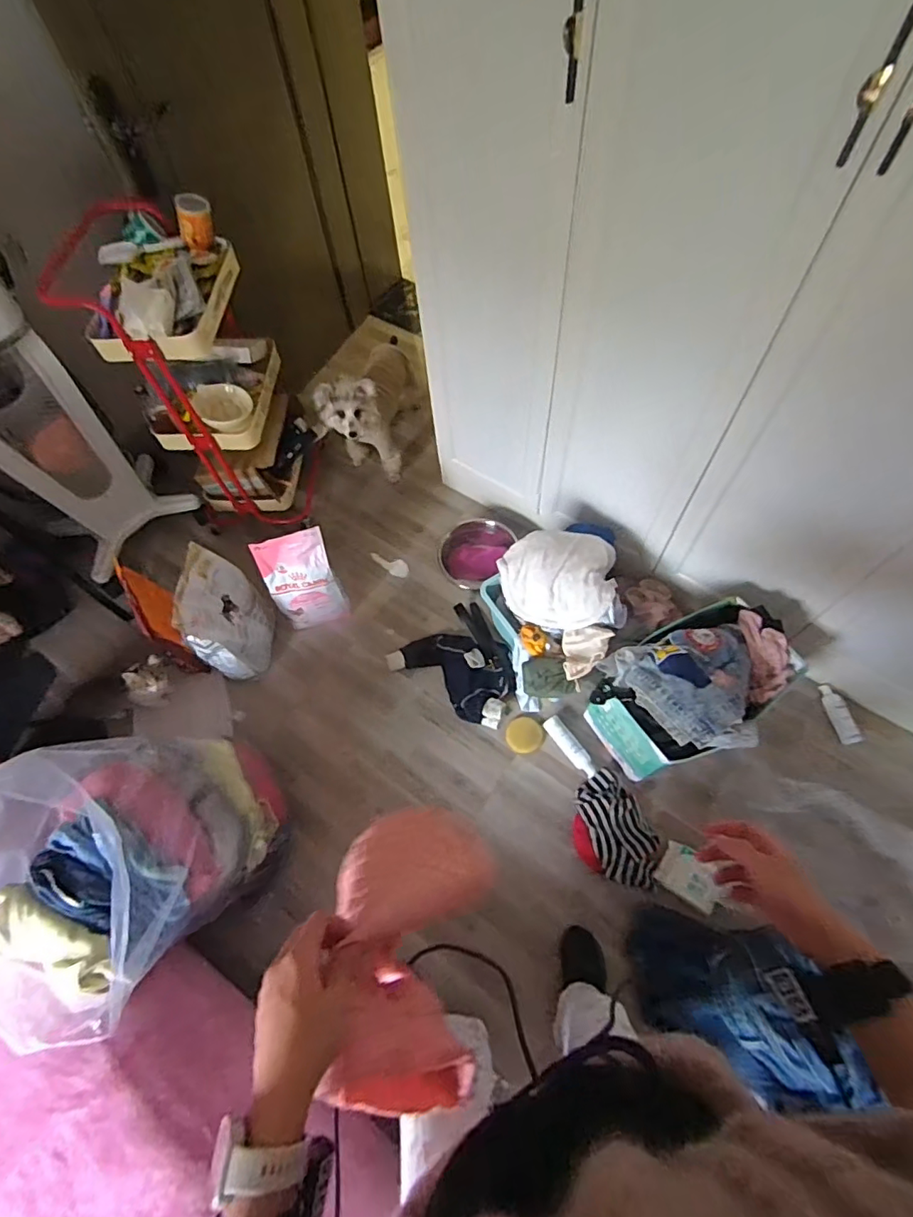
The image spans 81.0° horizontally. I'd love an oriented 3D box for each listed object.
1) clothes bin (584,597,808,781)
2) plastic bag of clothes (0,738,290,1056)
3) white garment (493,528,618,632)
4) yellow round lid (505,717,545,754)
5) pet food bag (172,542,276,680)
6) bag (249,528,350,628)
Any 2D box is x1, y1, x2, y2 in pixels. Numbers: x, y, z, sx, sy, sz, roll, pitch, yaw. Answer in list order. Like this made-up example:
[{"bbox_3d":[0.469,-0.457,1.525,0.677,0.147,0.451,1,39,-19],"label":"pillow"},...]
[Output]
[{"bbox_3d":[0.585,0.209,1.340,0.436,0.353,0.295,-29,65,-10],"label":"clothes bin"},{"bbox_3d":[-0.616,0.503,1.113,0.399,0.629,0.485,17,66,12],"label":"plastic bag of clothes"},{"bbox_3d":[0.266,-0.081,1.381,0.294,0.122,0.253,4,64,6],"label":"white garment"},{"bbox_3d":[0.191,0.353,1.488,0.101,0.018,0.094,-2,64,3],"label":"yellow round lid"},{"bbox_3d":[-0.643,0.034,1.541,0.118,0.417,0.256,2,64,5],"label":"pet food bag"},{"bbox_3d":[-0.446,-0.070,1.583,0.198,0.353,0.108,-15,64,-4],"label":"bag"}]

